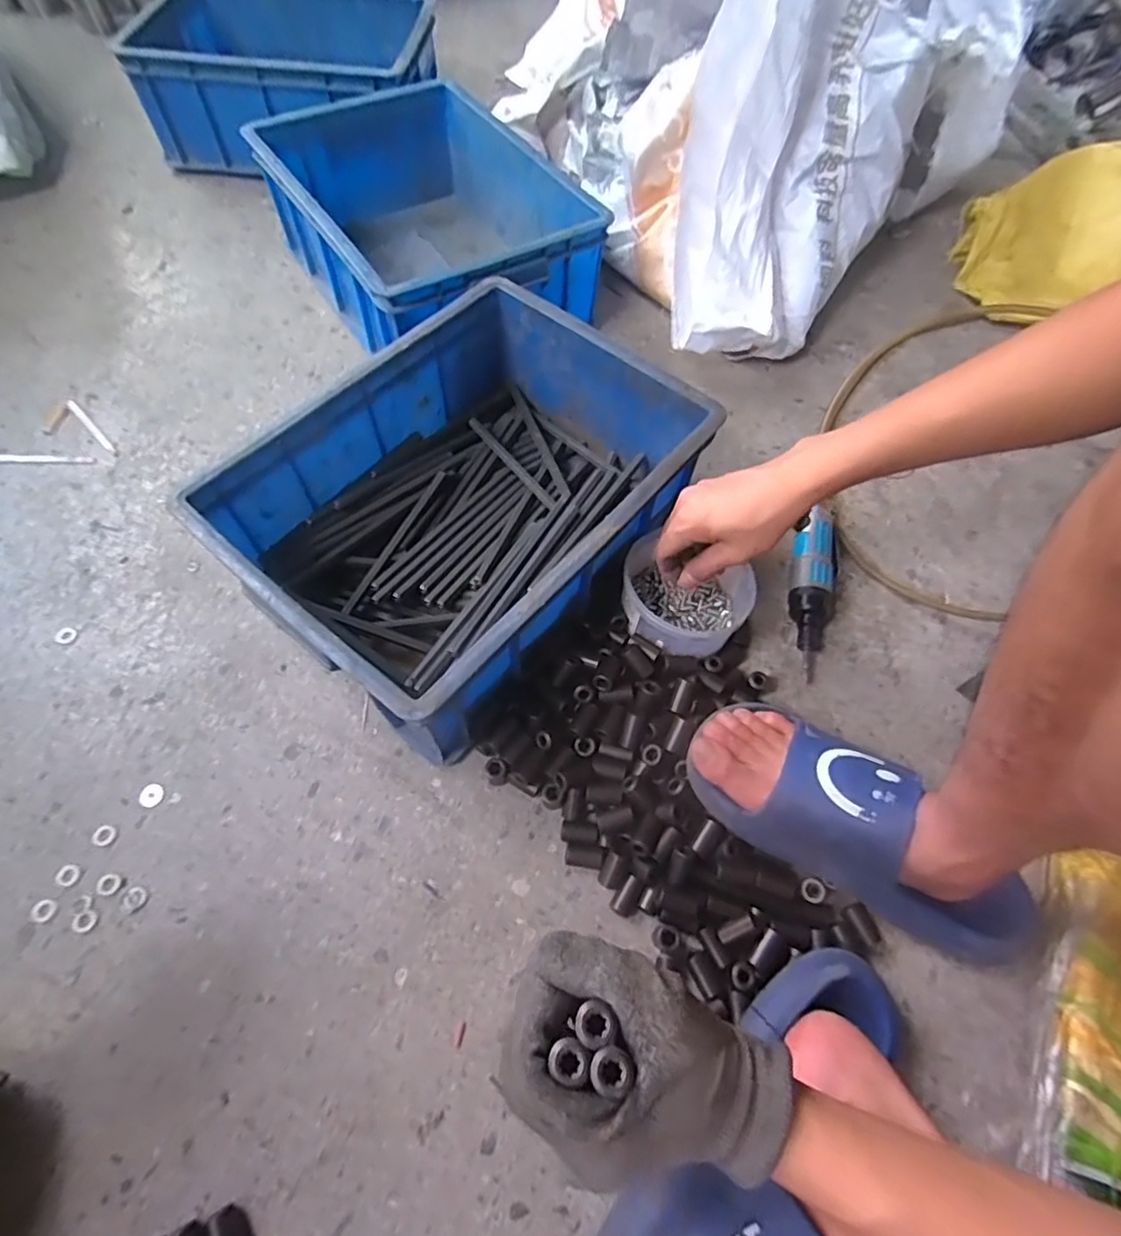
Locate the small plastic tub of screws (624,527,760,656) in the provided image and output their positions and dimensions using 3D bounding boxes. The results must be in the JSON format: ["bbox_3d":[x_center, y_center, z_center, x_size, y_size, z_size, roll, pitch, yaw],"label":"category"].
[{"bbox_3d":[0.114,-0.016,0.580,0.117,0.072,0.105,24,63,8],"label":"small plastic tub of screws"}]

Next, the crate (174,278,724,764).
[{"bbox_3d":[-0.085,-0.106,0.586,0.286,0.152,0.390,37,66,15],"label":"crate"}]

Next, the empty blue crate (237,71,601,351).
[{"bbox_3d":[-0.176,-0.508,0.795,0.294,0.157,0.432,-30,68,-18],"label":"empty blue crate"}]

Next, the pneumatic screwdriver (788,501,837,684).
[{"bbox_3d":[0.259,-0.036,0.624,0.048,0.043,0.200,13,62,3],"label":"pneumatic screwdriver"}]

